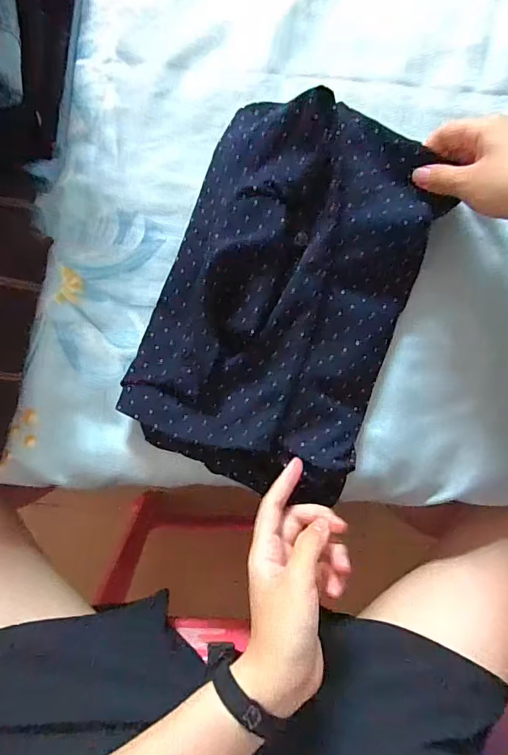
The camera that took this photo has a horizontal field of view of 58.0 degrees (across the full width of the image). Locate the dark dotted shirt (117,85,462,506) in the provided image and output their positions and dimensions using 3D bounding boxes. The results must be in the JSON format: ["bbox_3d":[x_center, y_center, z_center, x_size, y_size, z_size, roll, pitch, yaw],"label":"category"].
[{"bbox_3d":[0.021,-0.060,0.364,0.195,0.055,0.287,20,89,2],"label":"dark dotted shirt"}]

